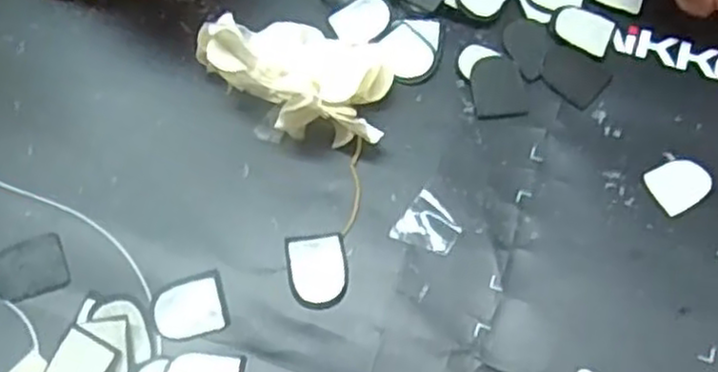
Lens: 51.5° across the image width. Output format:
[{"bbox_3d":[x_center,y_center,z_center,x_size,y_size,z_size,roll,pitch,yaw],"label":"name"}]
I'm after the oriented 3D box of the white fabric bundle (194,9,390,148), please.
[{"bbox_3d":[-0.031,-0.058,0.367,0.095,0.043,0.065,13,66,7],"label":"white fabric bundle"}]

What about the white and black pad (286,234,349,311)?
[{"bbox_3d":[-0.019,0.039,0.344,0.028,0.004,0.035,-5,65,-2],"label":"white and black pad"}]

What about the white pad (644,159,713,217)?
[{"bbox_3d":[0.155,-0.001,0.360,0.028,0.004,0.024,-25,67,-11],"label":"white pad"}]

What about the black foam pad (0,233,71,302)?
[{"bbox_3d":[-0.155,0.038,0.348,0.034,0.004,0.027,-19,66,-8],"label":"black foam pad"}]

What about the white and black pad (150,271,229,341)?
[{"bbox_3d":[-0.078,0.055,0.341,0.032,0.004,0.027,-14,66,-6],"label":"white and black pad"}]

